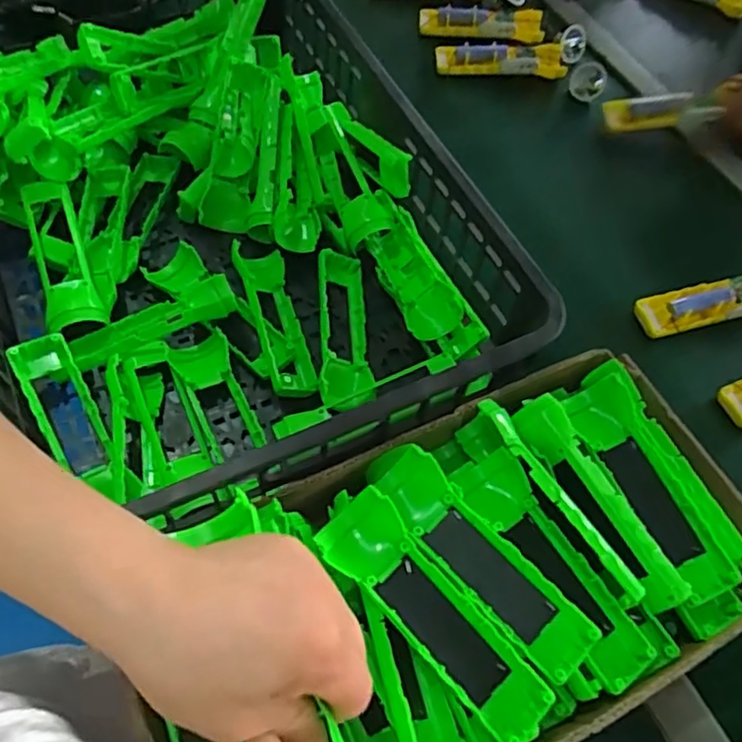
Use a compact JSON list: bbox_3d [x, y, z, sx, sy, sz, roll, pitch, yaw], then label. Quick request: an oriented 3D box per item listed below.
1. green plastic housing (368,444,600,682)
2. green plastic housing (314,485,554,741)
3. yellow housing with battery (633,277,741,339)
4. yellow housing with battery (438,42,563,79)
[{"bbox_3d":[0.066,0.119,0.418,0.043,0.034,0.171,-39,70,-23],"label":"green plastic housing"},{"bbox_3d":[0.037,0.146,0.386,0.045,0.033,0.161,-38,70,-22],"label":"green plastic housing"},{"bbox_3d":[0.353,-0.070,0.663,0.158,0.026,0.047,-12,62,-11],"label":"yellow housing with battery"},{"bbox_3d":[0.173,-0.411,0.851,0.175,0.024,0.043,-2,61,-6],"label":"yellow housing with battery"}]

